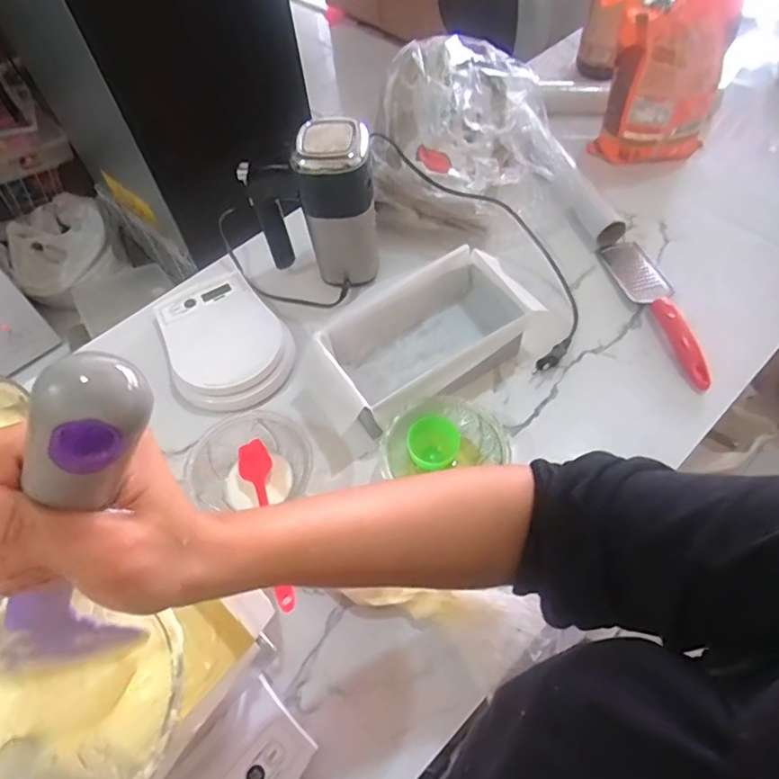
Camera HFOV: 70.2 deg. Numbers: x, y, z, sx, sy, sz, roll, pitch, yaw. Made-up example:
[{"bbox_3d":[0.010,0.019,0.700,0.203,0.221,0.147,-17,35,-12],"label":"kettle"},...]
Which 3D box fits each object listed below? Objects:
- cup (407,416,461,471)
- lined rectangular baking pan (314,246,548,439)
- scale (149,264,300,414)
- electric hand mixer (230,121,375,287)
[{"bbox_3d":[0.046,0.057,0.583,0.054,0.038,0.047,-9,57,-1],"label":"cup"},{"bbox_3d":[0.036,-0.058,0.625,0.243,0.074,0.147,-31,60,-14],"label":"lined rectangular baking pan"},{"bbox_3d":[-0.202,-0.064,0.671,0.134,0.034,0.201,-29,60,-13],"label":"scale"},{"bbox_3d":[-0.085,-0.206,0.651,0.141,0.175,0.071,-13,57,-3],"label":"electric hand mixer"}]

